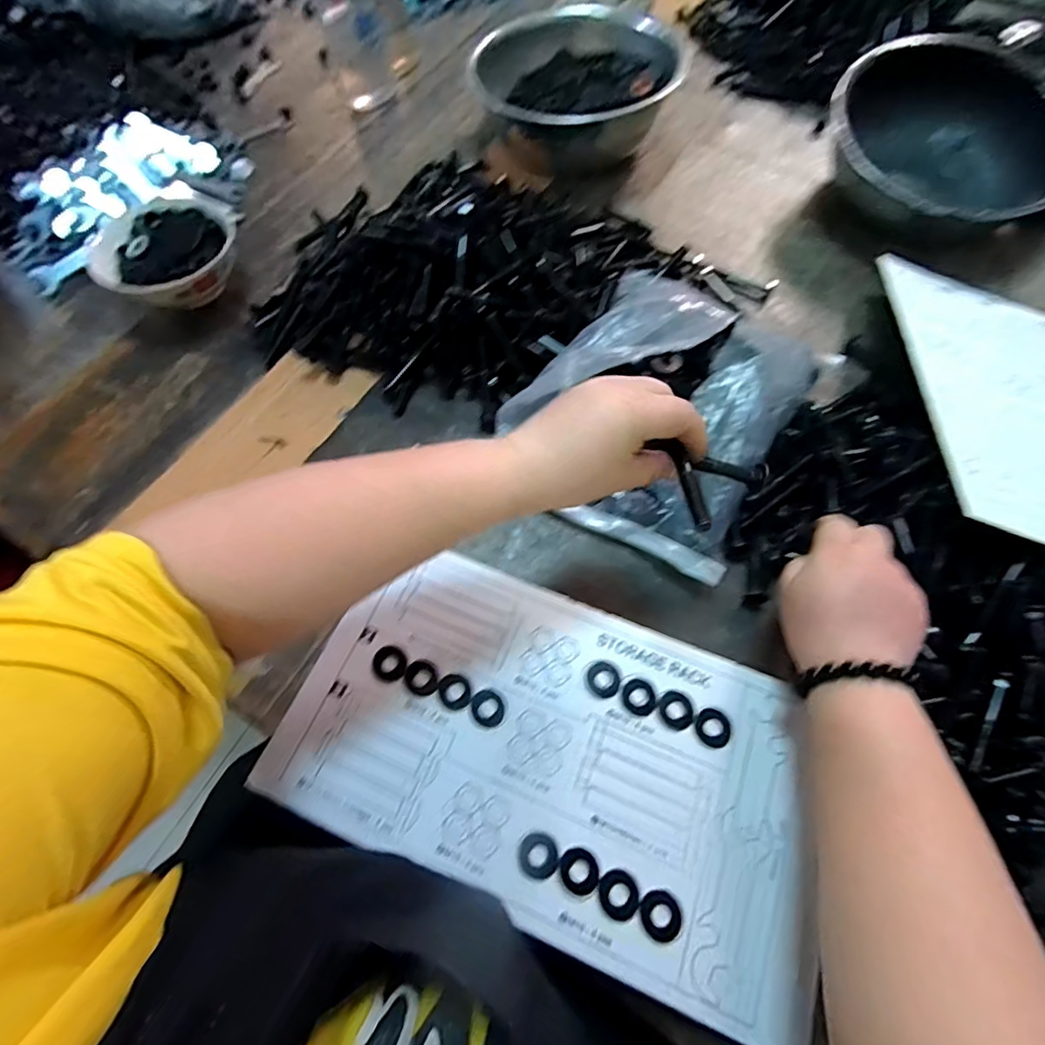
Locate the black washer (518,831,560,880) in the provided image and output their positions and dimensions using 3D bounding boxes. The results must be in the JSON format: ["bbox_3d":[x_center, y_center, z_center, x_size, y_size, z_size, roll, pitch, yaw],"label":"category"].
[{"bbox_3d":[0.010,0.198,0.308,0.023,0.004,0.023,25,69,13],"label":"black washer"}]

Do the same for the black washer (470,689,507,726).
[{"bbox_3d":[-0.023,0.123,0.344,0.024,0.004,0.022,-1,65,2],"label":"black washer"}]

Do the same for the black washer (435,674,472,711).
[{"bbox_3d":[-0.046,0.114,0.349,0.024,0.004,0.022,21,68,11],"label":"black washer"}]

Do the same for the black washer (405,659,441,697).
[{"bbox_3d":[-0.068,0.105,0.353,0.025,0.004,0.022,39,72,18],"label":"black washer"}]

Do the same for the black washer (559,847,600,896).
[{"bbox_3d":[0.033,0.205,0.304,0.023,0.004,0.022,25,69,13],"label":"black washer"}]

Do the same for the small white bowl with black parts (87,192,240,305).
[{"bbox_3d":[-0.363,-0.281,0.552,0.136,0.053,0.145,-1,65,2],"label":"small white bowl with black parts"}]

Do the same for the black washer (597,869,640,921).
[{"bbox_3d":[0.055,0.214,0.299,0.023,0.004,0.023,23,68,12],"label":"black washer"}]

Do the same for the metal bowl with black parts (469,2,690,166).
[{"bbox_3d":[0.057,-0.529,0.626,0.222,0.099,0.187,-9,65,-2],"label":"metal bowl with black parts"}]

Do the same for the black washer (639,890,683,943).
[{"bbox_3d":[0.079,0.223,0.294,0.024,0.004,0.023,28,69,14],"label":"black washer"}]

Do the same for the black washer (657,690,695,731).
[{"bbox_3d":[0.101,0.123,0.340,0.023,0.004,0.025,-1,65,2],"label":"black washer"}]

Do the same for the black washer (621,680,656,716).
[{"bbox_3d":[0.078,0.116,0.344,0.021,0.004,0.022,-1,65,2],"label":"black washer"}]

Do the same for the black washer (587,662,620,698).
[{"bbox_3d":[0.055,0.106,0.349,0.022,0.004,0.022,-1,65,2],"label":"black washer"}]

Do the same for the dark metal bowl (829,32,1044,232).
[{"bbox_3d":[0.447,-0.394,0.551,0.220,0.095,0.233,-1,65,2],"label":"dark metal bowl"}]

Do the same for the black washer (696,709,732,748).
[{"bbox_3d":[0.124,0.133,0.336,0.022,0.004,0.022,-1,65,2],"label":"black washer"}]

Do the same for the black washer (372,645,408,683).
[{"bbox_3d":[-0.092,0.097,0.359,0.025,0.004,0.023,-1,65,2],"label":"black washer"}]

